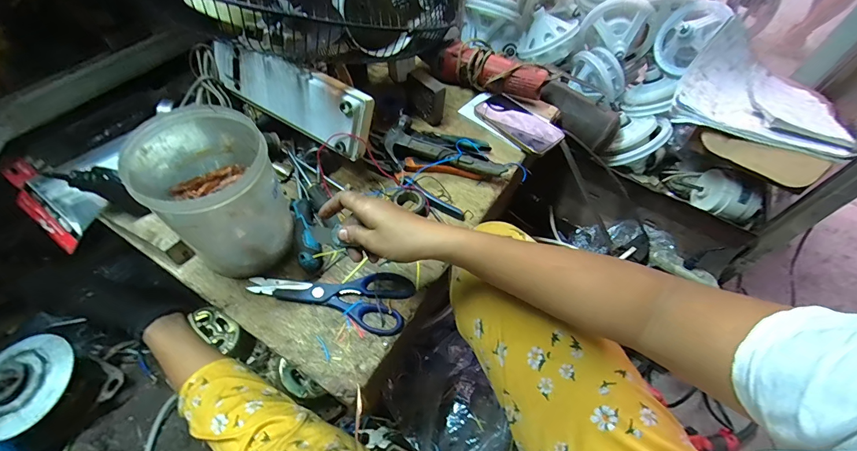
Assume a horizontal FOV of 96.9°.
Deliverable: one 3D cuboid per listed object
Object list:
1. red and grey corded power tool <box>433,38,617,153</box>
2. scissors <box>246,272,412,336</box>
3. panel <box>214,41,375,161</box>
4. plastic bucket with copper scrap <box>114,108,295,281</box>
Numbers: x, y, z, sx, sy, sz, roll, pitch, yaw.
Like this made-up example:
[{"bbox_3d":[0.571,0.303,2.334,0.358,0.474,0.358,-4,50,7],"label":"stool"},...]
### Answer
[{"bbox_3d":[0.207,-0.271,0.762,0.393,0.100,0.104,21,54,-8],"label":"red and grey corded power tool"},{"bbox_3d":[-0.123,0.080,0.503,0.199,0.012,0.082,17,55,7],"label":"scissors"},{"bbox_3d":[-0.207,-0.196,0.568,0.274,0.093,0.024,29,35,15],"label":"panel"},{"bbox_3d":[-0.247,-0.032,0.461,0.129,0.168,0.139,2,55,-3],"label":"plastic bucket with copper scrap"}]

